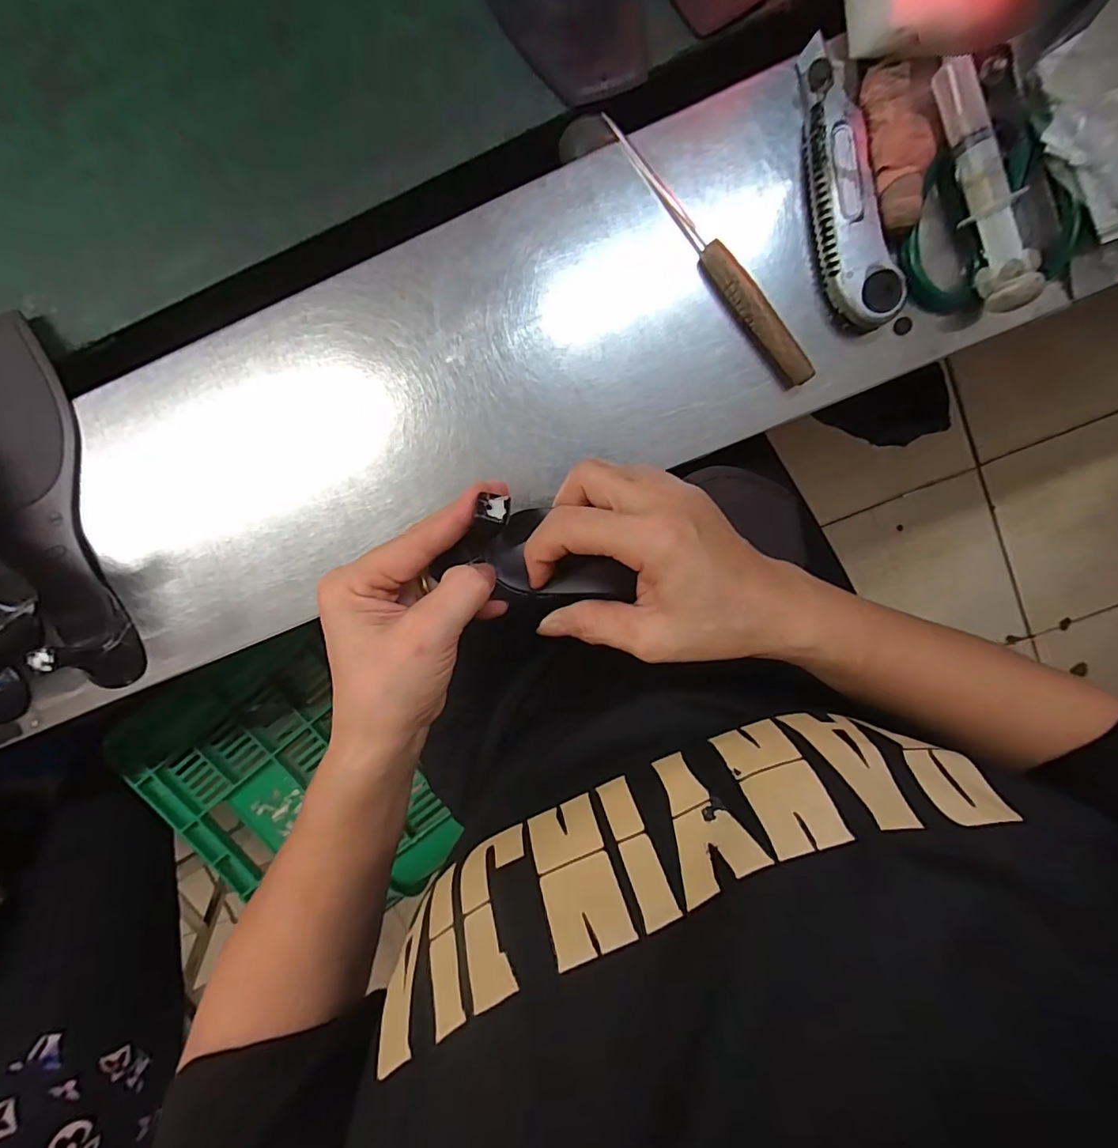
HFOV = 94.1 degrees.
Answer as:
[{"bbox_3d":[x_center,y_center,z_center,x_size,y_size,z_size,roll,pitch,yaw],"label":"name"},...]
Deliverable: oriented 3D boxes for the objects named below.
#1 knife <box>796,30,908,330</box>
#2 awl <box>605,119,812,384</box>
[{"bbox_3d":[0.165,-0.228,0.308,0.036,0.020,0.163,-18,97,5],"label":"knife"},{"bbox_3d":[0.092,-0.196,0.319,0.015,0.017,0.194,-37,95,7],"label":"awl"}]

